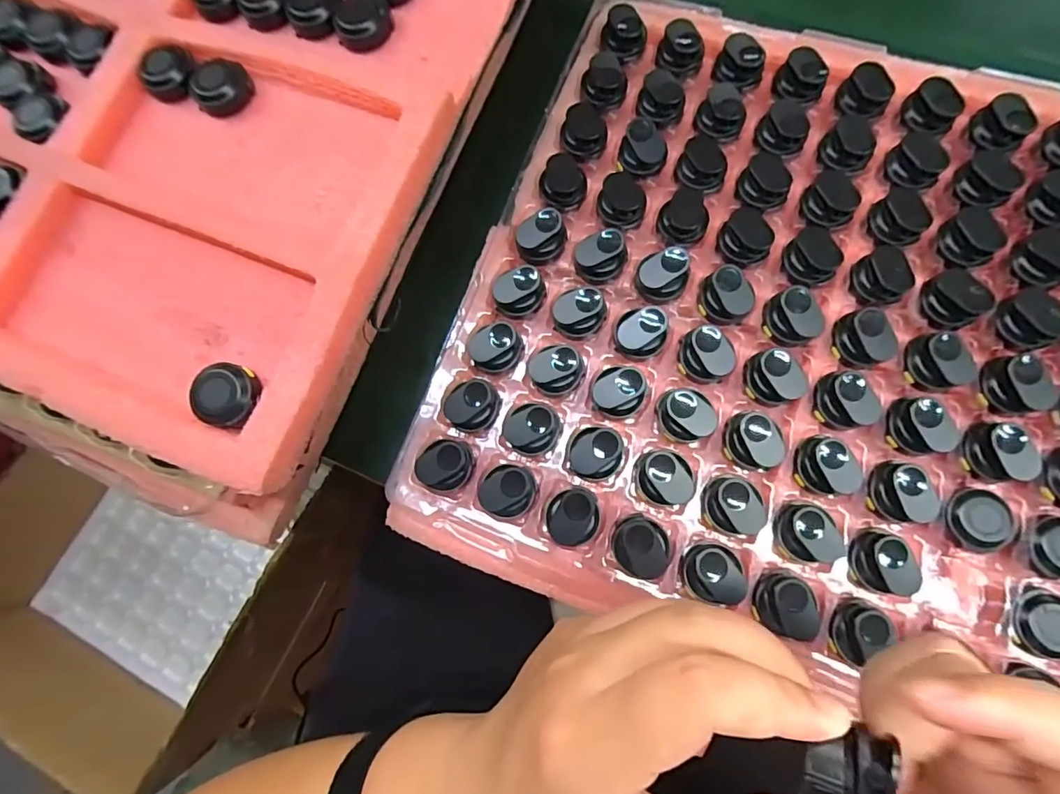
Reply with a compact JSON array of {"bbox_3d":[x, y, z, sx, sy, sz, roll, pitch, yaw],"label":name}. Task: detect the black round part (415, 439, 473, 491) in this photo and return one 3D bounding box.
[{"bbox_3d":[-0.047,0.037,0.267,0.029,0.016,0.025,1,76,4],"label":"black round part"}]

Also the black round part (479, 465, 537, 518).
[{"bbox_3d":[-0.011,0.050,0.260,0.029,0.017,0.026,-1,76,3],"label":"black round part"}]

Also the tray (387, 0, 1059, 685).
[{"bbox_3d":[0.214,-0.021,0.255,0.497,0.024,0.367,21,82,9],"label":"tray"}]

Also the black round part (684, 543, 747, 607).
[{"bbox_3d":[0.093,0.087,0.241,0.028,0.014,0.027,0,79,-1],"label":"black round part"}]

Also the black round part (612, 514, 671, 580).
[{"bbox_3d":[0.057,0.076,0.244,0.029,0.011,0.029,-1,76,3],"label":"black round part"}]

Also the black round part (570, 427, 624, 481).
[{"bbox_3d":[0.036,0.030,0.259,0.028,0.016,0.026,-1,76,3],"label":"black round part"}]

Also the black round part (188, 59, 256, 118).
[{"bbox_3d":[-0.166,-0.167,0.261,0.030,0.011,0.024,-36,77,-6],"label":"black round part"}]

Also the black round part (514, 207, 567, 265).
[{"bbox_3d":[0.008,-0.095,0.284,0.030,0.012,0.023,-42,77,-7],"label":"black round part"}]

